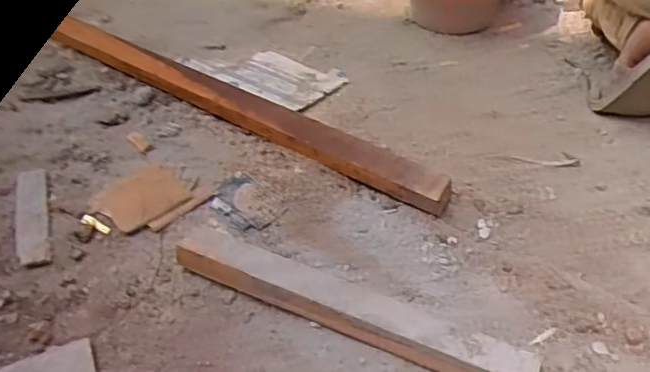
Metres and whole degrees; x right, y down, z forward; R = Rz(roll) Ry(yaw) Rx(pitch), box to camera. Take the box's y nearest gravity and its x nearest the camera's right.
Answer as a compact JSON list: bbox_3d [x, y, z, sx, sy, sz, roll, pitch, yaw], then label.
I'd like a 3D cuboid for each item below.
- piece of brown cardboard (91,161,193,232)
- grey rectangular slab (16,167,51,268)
[{"bbox_3d":[-0.288,0.014,0.983,0.119,0.015,0.129,32,51,31],"label":"piece of brown cardboard"},{"bbox_3d":[-0.462,0.045,0.987,0.047,0.010,0.240,-14,43,-15],"label":"grey rectangular slab"}]

